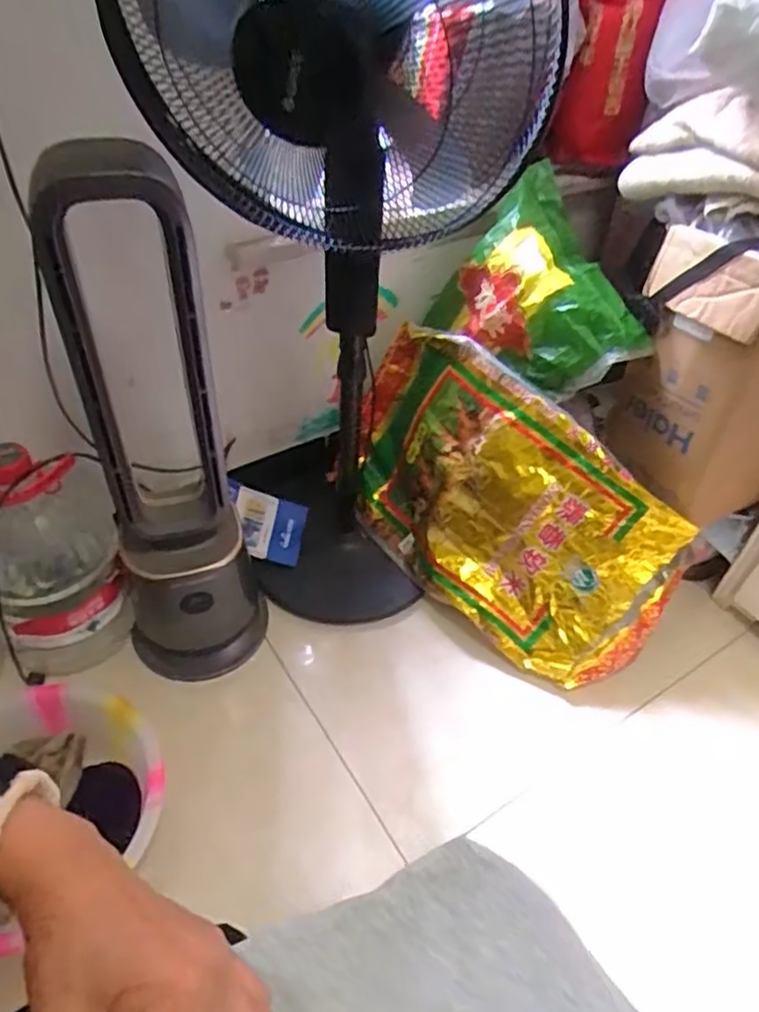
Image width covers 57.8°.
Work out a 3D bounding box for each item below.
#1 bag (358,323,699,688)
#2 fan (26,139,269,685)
[{"bbox_3d":[0.216,-0.011,1.288,0.691,0.411,0.158,38,15,13],"label":"bag"},{"bbox_3d":[-0.297,-0.049,0.968,0.219,0.816,0.203,-13,49,-16],"label":"fan"}]

